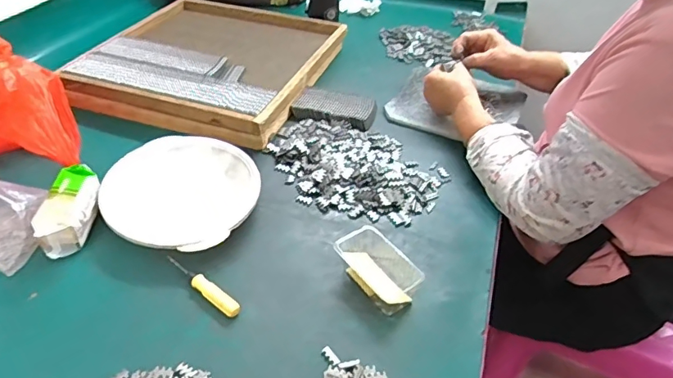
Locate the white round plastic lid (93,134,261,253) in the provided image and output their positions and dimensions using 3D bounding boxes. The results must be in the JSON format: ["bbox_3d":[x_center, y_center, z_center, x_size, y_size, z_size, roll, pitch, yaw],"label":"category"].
[{"bbox_3d":[-0.204,0.006,0.655,0.214,0.036,0.193,28,47,29],"label":"white round plastic lid"}]

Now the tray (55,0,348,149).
[{"bbox_3d":[-0.229,-0.242,0.916,0.395,0.047,0.401,16,42,17],"label":"tray"}]

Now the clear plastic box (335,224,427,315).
[{"bbox_3d":[0.048,0.089,0.570,0.059,0.041,0.112,-29,48,-30],"label":"clear plastic box"}]

